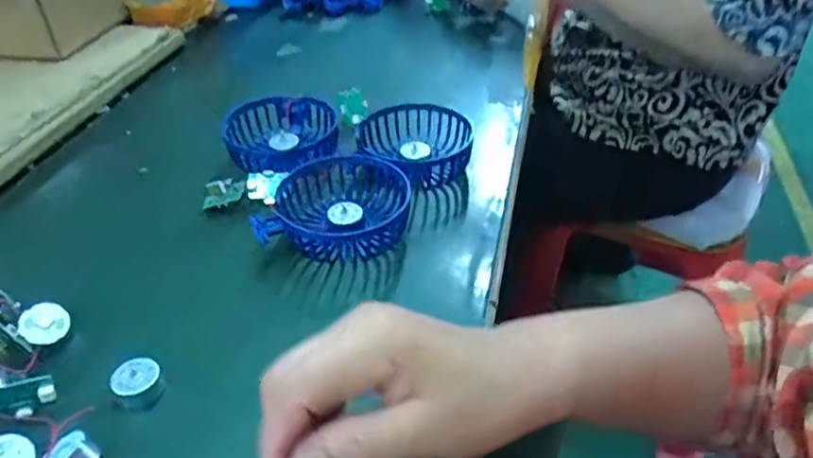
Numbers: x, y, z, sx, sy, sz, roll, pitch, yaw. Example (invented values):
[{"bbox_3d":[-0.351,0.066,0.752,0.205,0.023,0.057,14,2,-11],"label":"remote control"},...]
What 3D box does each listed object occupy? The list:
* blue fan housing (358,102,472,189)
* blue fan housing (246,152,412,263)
[{"bbox_3d":[0.007,-0.066,0.497,0.085,0.029,0.085,2,38,6],"label":"blue fan housing"},{"bbox_3d":[-0.049,-0.014,0.440,0.096,0.031,0.096,2,38,5],"label":"blue fan housing"}]

